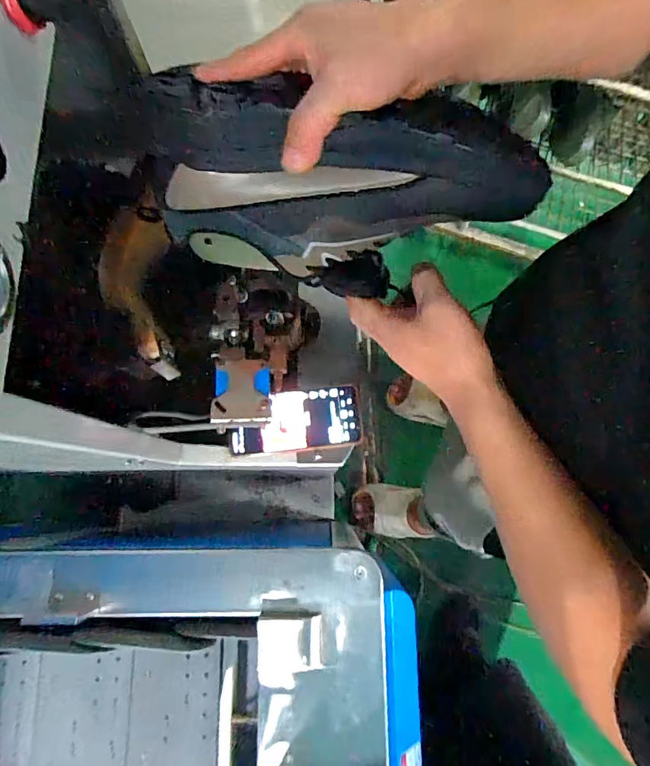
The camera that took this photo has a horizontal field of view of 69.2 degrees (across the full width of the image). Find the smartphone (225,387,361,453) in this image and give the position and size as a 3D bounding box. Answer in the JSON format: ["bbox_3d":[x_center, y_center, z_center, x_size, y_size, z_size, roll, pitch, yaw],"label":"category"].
[{"bbox_3d":[-0.037,0.046,0.599,0.163,0.005,0.075,-5,77,-1],"label":"smartphone"}]

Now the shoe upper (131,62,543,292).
[{"bbox_3d":[0.015,-0.166,0.394,0.287,0.160,0.085,6,50,-2],"label":"shoe upper"}]

